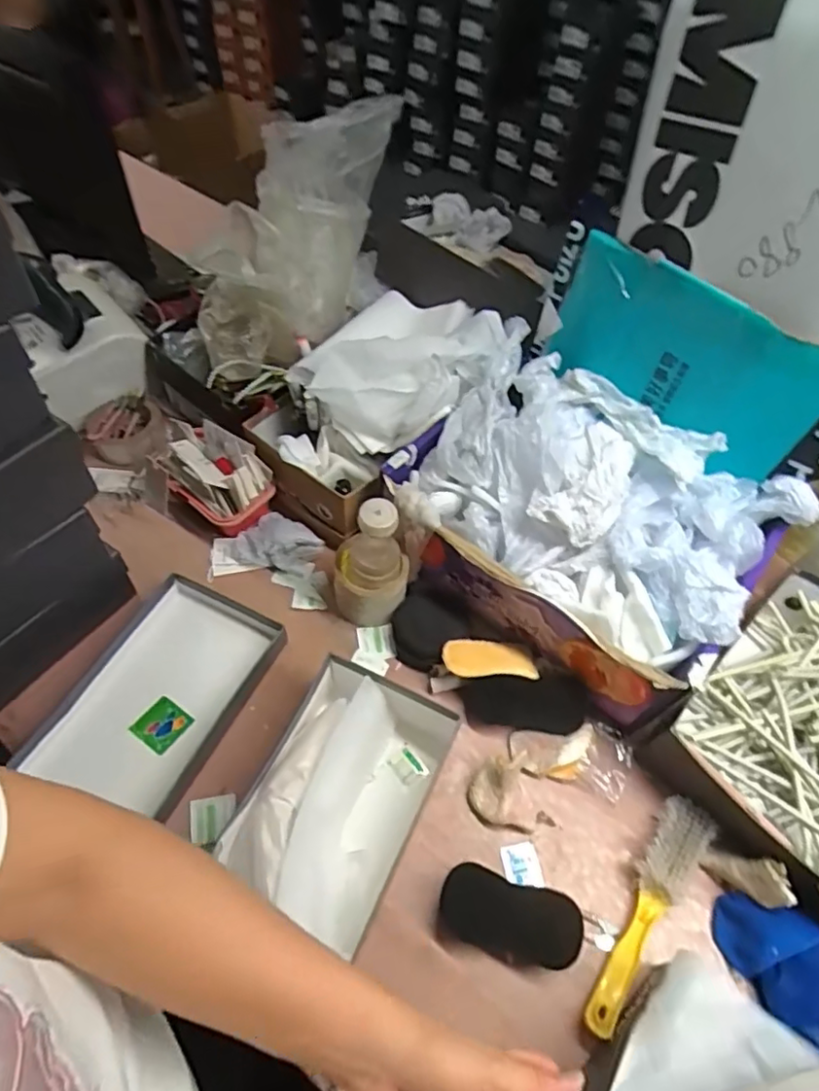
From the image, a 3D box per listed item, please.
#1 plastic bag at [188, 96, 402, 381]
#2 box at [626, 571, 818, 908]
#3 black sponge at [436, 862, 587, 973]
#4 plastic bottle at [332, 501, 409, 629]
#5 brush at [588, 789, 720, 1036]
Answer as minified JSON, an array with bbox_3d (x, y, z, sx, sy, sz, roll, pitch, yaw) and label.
[{"bbox_3d":[-0.171,-0.422,0.823,0.204,0.185,0.396,30,96,15],"label":"plastic bag"},{"bbox_3d":[0.455,0.211,0.652,0.323,0.083,0.273,-31,64,-23],"label":"box"},{"bbox_3d":[0.097,0.356,0.575,0.129,0.024,0.065,8,55,17],"label":"black sponge"},{"bbox_3d":[-0.045,0.016,0.688,0.087,0.170,0.076,1,56,-4],"label":"plastic bottle"},{"bbox_3d":[0.230,0.348,0.577,0.047,0.033,0.230,34,60,17],"label":"brush"}]

